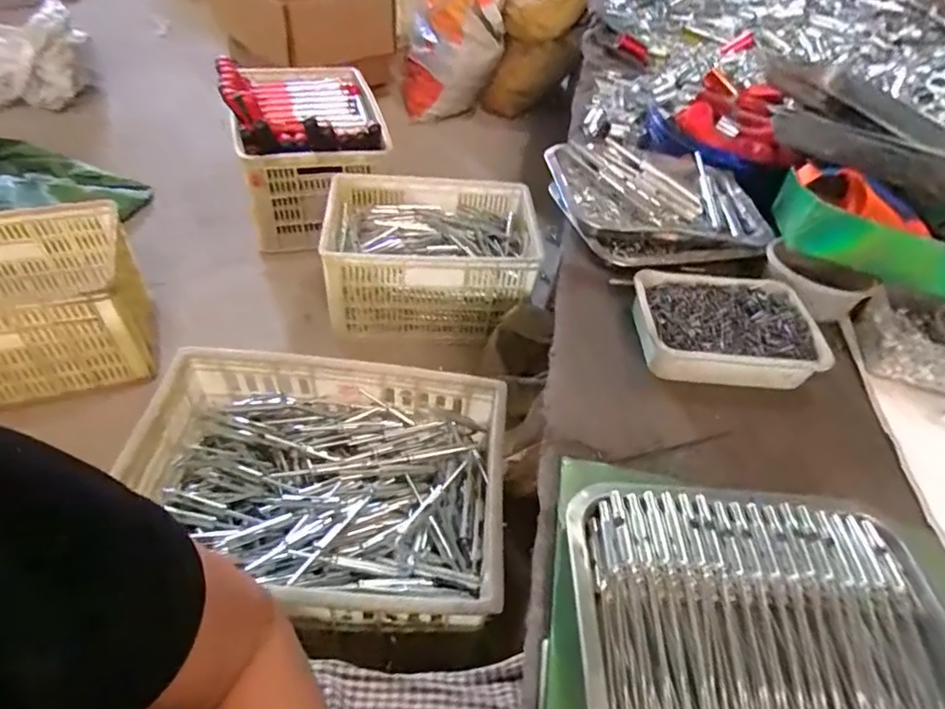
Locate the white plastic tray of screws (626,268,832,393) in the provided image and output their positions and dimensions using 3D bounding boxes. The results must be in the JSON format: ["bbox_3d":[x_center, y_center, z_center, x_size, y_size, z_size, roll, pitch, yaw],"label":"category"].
[{"bbox_3d":[0.258,-0.028,0.573,0.174,0.041,0.128,6,47,-1],"label":"white plastic tray of screws"}]

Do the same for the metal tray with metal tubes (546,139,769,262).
[{"bbox_3d":[0.228,-0.190,0.699,0.260,0.067,0.201,-7,49,-13],"label":"metal tray with metal tubes"}]

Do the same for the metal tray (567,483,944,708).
[{"bbox_3d":[0.197,0.182,0.363,0.264,0.047,0.188,5,47,-2],"label":"metal tray"}]

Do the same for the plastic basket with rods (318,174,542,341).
[{"bbox_3d":[-0.094,-0.227,1.324,0.475,0.235,0.316,2,48,-5],"label":"plastic basket with rods"}]

